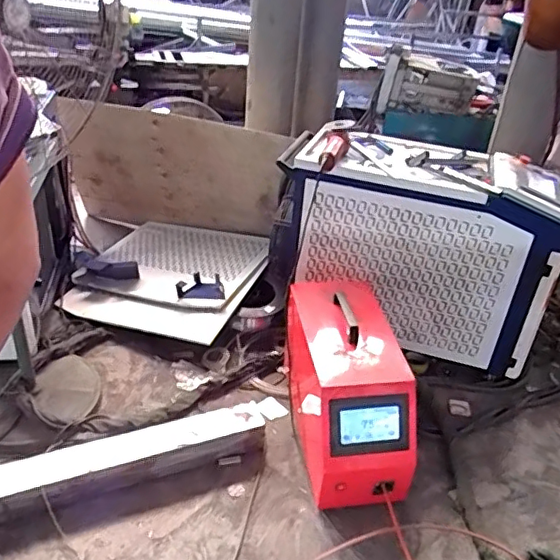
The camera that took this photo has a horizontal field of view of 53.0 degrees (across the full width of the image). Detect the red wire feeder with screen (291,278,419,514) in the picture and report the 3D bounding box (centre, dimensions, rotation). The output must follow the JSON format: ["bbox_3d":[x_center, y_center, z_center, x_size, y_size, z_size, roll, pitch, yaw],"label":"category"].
[{"bbox_3d":[0.196,0.303,1.677,0.273,0.408,0.633,-1,32,-9],"label":"red wire feeder with screen"}]

